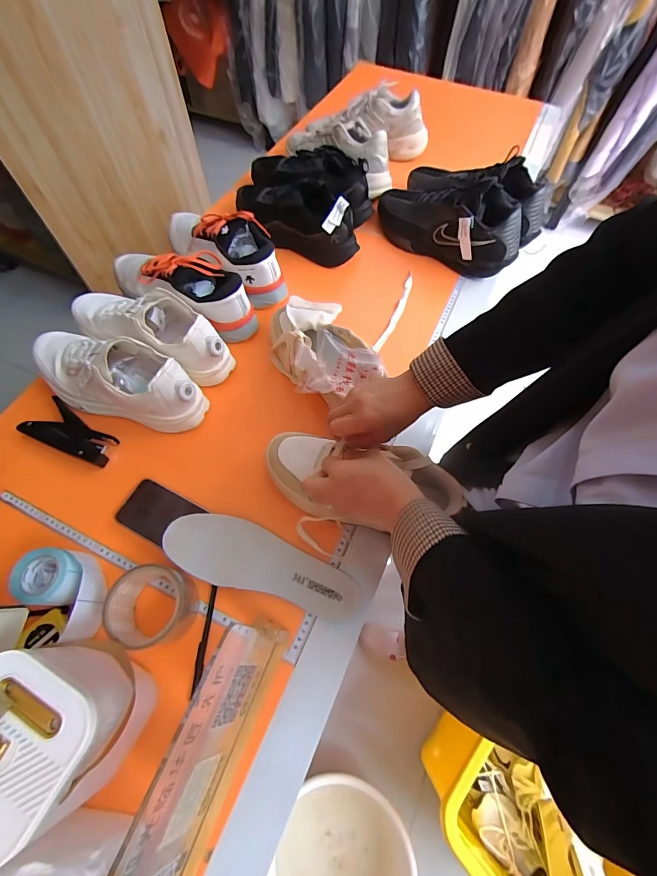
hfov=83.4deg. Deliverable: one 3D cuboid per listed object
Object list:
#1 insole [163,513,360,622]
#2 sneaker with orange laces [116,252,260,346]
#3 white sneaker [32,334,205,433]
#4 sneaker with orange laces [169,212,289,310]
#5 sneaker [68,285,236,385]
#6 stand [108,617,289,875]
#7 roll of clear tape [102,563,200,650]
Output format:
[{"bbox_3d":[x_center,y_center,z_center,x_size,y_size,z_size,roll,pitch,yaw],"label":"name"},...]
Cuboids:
[{"bbox_3d":[-0.084,0.163,0.485,0.253,0.016,0.083,17,63,0],"label":"insole"},{"bbox_3d":[-0.257,-0.274,0.653,0.281,0.094,0.103,23,65,10],"label":"sneaker with orange laces"},{"bbox_3d":[-0.328,-0.096,0.566,0.277,0.100,0.100,17,64,7],"label":"white sneaker"},{"bbox_3d":[-0.197,-0.362,0.695,0.276,0.098,0.111,39,69,17],"label":"sneaker with orange laces"},{"bbox_3d":[-0.292,-0.184,0.607,0.275,0.095,0.098,19,64,8],"label":"sneaker"},{"bbox_3d":[-0.137,0.324,0.336,0.070,0.138,0.300,20,64,9],"label":"stand"},{"bbox_3d":[-0.211,0.203,0.447,0.089,0.056,0.087,1,63,-1],"label":"roll of clear tape"}]

